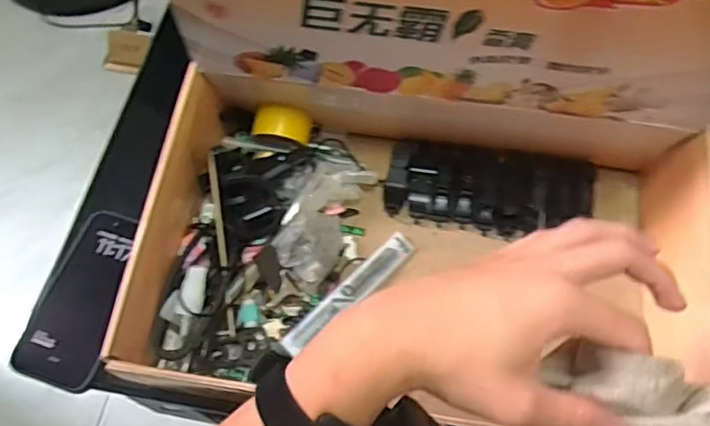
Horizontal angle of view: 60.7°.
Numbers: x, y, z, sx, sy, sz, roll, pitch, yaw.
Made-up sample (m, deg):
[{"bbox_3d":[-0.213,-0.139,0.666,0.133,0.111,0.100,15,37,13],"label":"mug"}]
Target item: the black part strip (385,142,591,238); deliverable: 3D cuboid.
[{"bbox_3d":[0.123,-0.021,0.559,0.184,0.031,0.075,10,93,6],"label":"black part strip"}]

